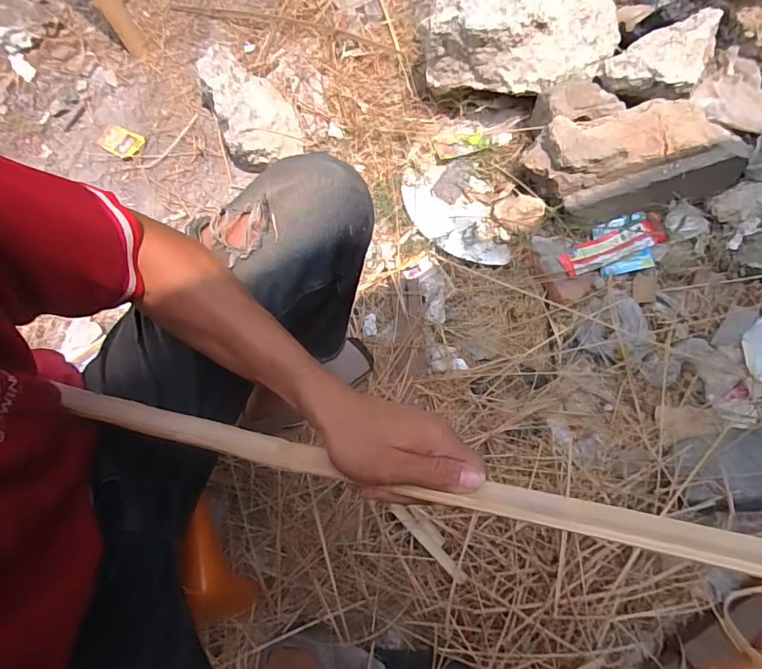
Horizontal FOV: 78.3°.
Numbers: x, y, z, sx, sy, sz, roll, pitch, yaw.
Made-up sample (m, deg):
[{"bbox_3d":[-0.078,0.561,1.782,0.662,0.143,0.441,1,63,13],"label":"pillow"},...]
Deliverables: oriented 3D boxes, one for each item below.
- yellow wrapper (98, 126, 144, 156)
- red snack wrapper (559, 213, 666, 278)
[{"bbox_3d":[-0.596,-0.444,1.070,0.100,0.012,0.060,21,74,9],"label":"yellow wrapper"},{"bbox_3d":[0.426,-0.163,0.874,0.209,0.034,0.058,-21,72,-5],"label":"red snack wrapper"}]

